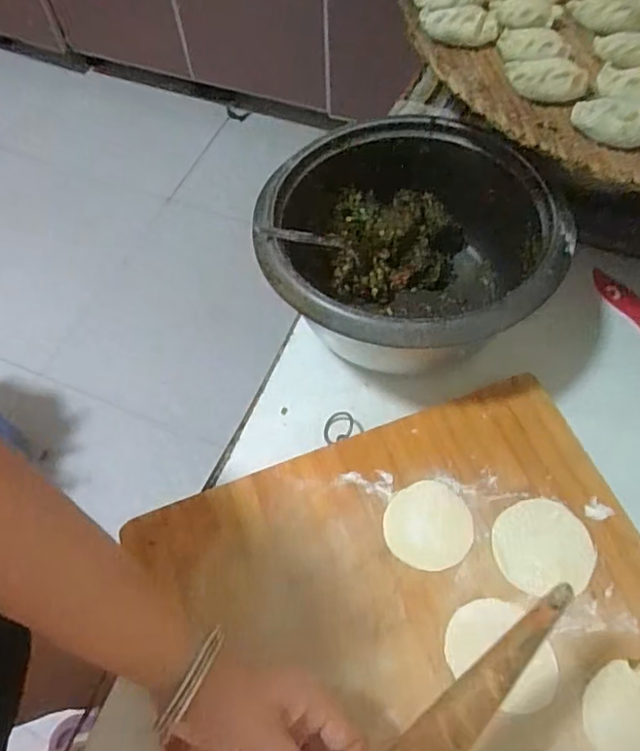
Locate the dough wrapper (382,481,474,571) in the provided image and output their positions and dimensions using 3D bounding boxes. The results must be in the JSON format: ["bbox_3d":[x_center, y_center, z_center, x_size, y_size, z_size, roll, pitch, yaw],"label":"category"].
[{"bbox_3d":[0.084,0.113,0.453,0.067,0.004,0.063,-2,62,3],"label":"dough wrapper"}]

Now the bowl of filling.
[{"bbox_3d":[0.075,-0.102,0.538,0.242,0.130,0.239,-2,62,3],"label":"bowl of filling"}]

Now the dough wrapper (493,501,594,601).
[{"bbox_3d":[0.166,0.126,0.443,0.073,0.006,0.068,-7,62,0],"label":"dough wrapper"}]

